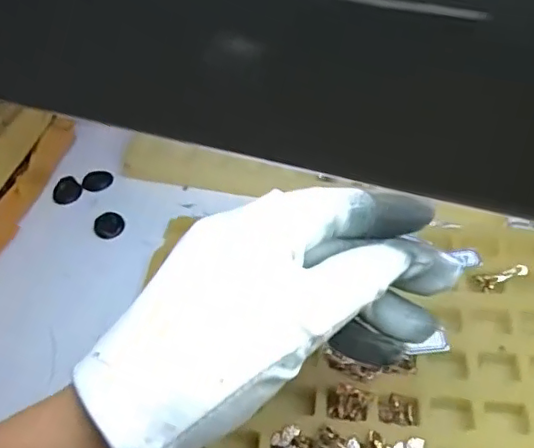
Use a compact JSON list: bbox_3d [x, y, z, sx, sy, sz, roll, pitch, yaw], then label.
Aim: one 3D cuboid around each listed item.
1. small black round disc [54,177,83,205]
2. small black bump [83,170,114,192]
[{"bbox_3d":[-0.136,-0.021,0.389,0.019,0.013,0.016,-19,50,-15],"label":"small black round disc"},{"bbox_3d":[-0.119,-0.030,0.398,0.020,0.004,0.015,-23,80,-20],"label":"small black bump"}]

